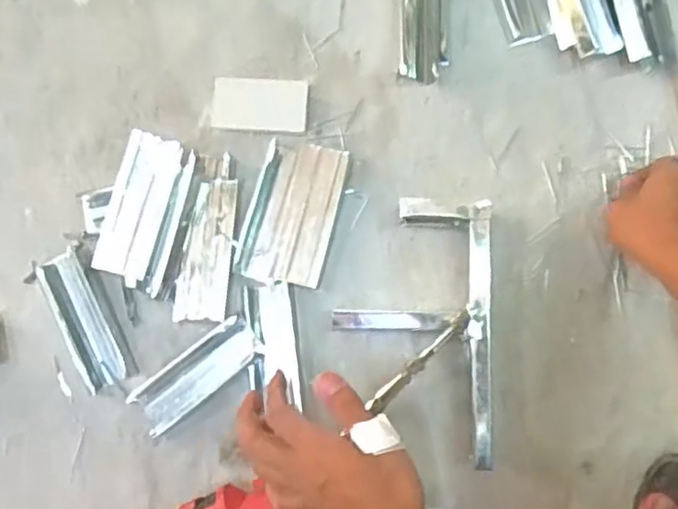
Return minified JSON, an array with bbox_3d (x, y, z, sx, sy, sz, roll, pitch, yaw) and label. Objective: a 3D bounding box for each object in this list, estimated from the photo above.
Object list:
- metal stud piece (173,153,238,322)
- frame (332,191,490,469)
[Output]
[{"bbox_3d":[-0.126,-0.017,0.632,0.047,0.017,0.161,5,83,6],"label":"metal stud piece"},{"bbox_3d":[0.068,0.066,0.597,0.136,0.050,0.233,1,83,6],"label":"frame"}]

